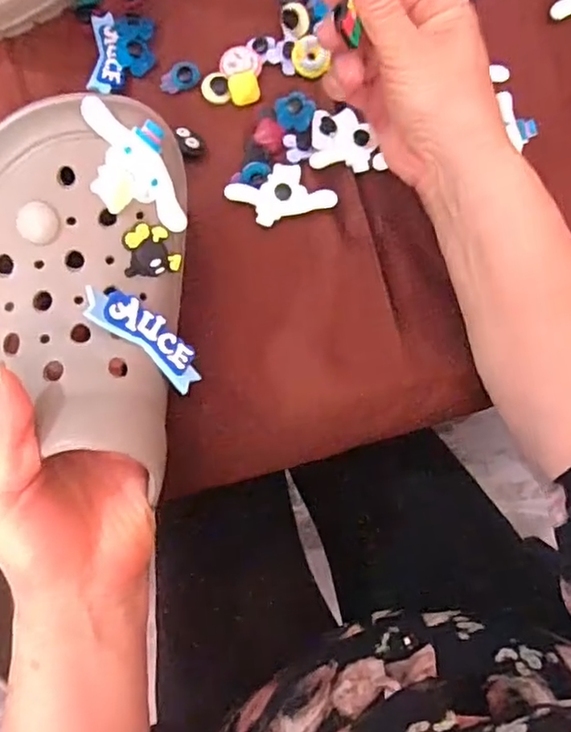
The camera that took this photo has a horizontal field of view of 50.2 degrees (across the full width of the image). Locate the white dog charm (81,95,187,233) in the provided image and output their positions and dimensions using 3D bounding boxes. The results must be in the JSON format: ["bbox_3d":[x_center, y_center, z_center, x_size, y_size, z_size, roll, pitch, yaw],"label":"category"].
[{"bbox_3d":[-0.068,-0.087,0.269,0.035,0.005,0.060,-18,111,-12],"label":"white dog charm"}]

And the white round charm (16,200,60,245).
[{"bbox_3d":[-0.109,-0.063,0.268,0.018,0.007,0.018,0,93,-2],"label":"white round charm"}]

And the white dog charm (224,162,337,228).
[{"bbox_3d":[-0.003,-0.103,0.366,0.059,0.008,0.034,-17,76,-2],"label":"white dog charm"}]

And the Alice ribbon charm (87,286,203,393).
[{"bbox_3d":[-0.061,-0.014,0.270,0.061,0.004,0.022,42,58,-28],"label":"Alice ribbon charm"}]

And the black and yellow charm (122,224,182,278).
[{"bbox_3d":[-0.063,-0.053,0.281,0.024,0.011,0.024,-17,104,-25],"label":"black and yellow charm"}]

